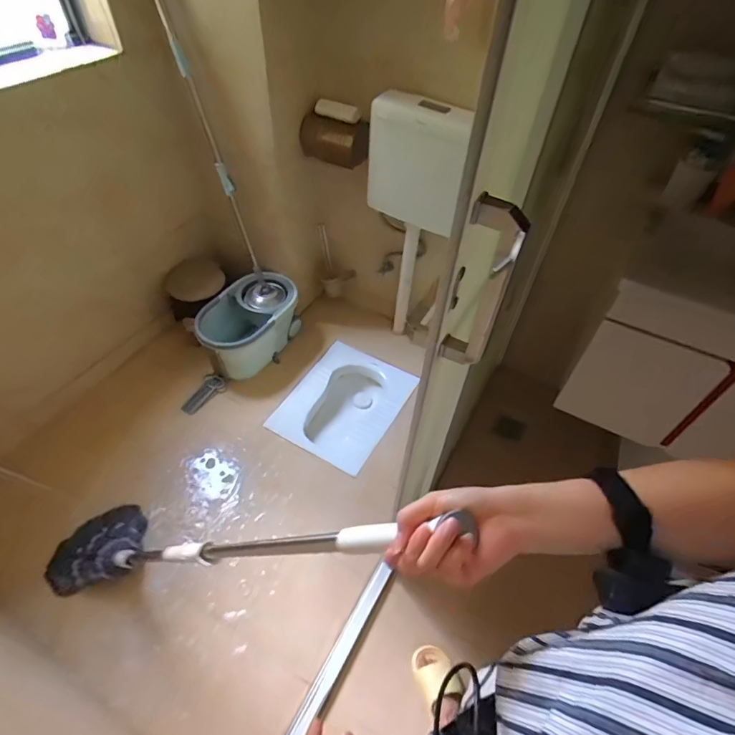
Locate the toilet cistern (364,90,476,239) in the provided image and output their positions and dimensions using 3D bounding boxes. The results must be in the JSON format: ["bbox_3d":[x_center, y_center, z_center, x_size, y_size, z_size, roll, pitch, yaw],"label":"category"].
[{"bbox_3d":[0.154,-0.628,1.396,0.334,0.366,0.105,18,54,11],"label":"toilet cistern"}]

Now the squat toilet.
[{"bbox_3d":[-0.083,0.160,1.775,0.379,0.179,0.502,24,56,15],"label":"squat toilet"}]

